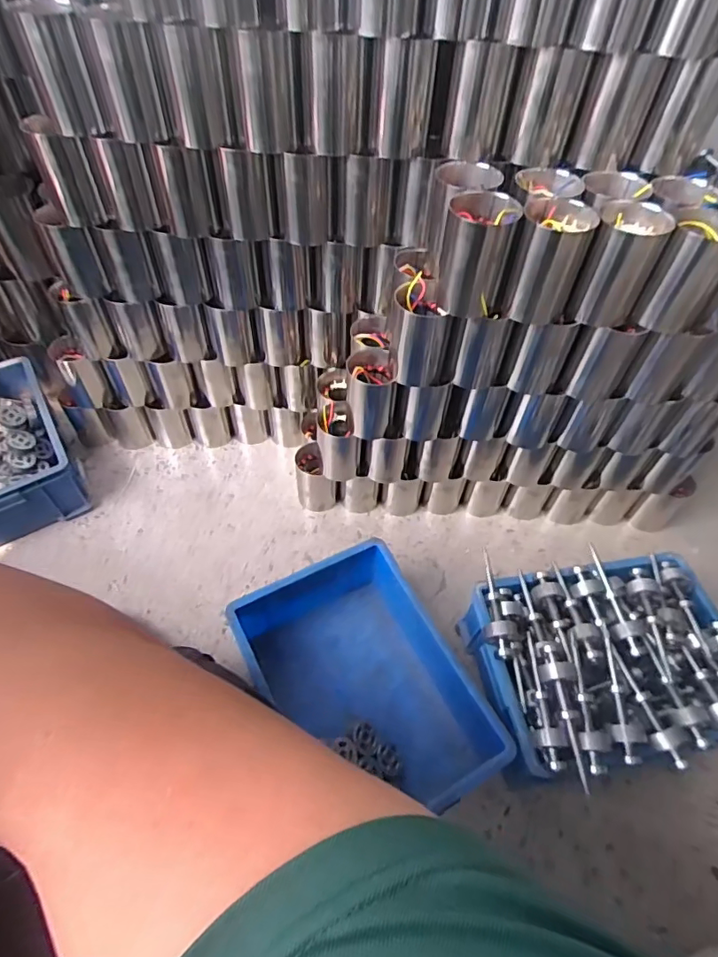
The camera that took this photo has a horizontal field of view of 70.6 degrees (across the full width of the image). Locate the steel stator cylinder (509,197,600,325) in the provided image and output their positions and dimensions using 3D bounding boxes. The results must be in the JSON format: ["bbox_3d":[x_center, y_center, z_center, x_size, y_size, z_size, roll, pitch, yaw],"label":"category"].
[{"bbox_3d":[0.256,-0.301,0.700,0.090,0.136,0.090,9,53,5],"label":"steel stator cylinder"}]

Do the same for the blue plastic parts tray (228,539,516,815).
[{"bbox_3d":[0.002,0.336,0.826,0.288,0.135,0.409,-23,57,-19],"label":"blue plastic parts tray"}]

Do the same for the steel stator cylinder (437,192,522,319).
[{"bbox_3d":[0.160,-0.308,0.699,0.092,0.136,0.083,8,53,4],"label":"steel stator cylinder"}]

